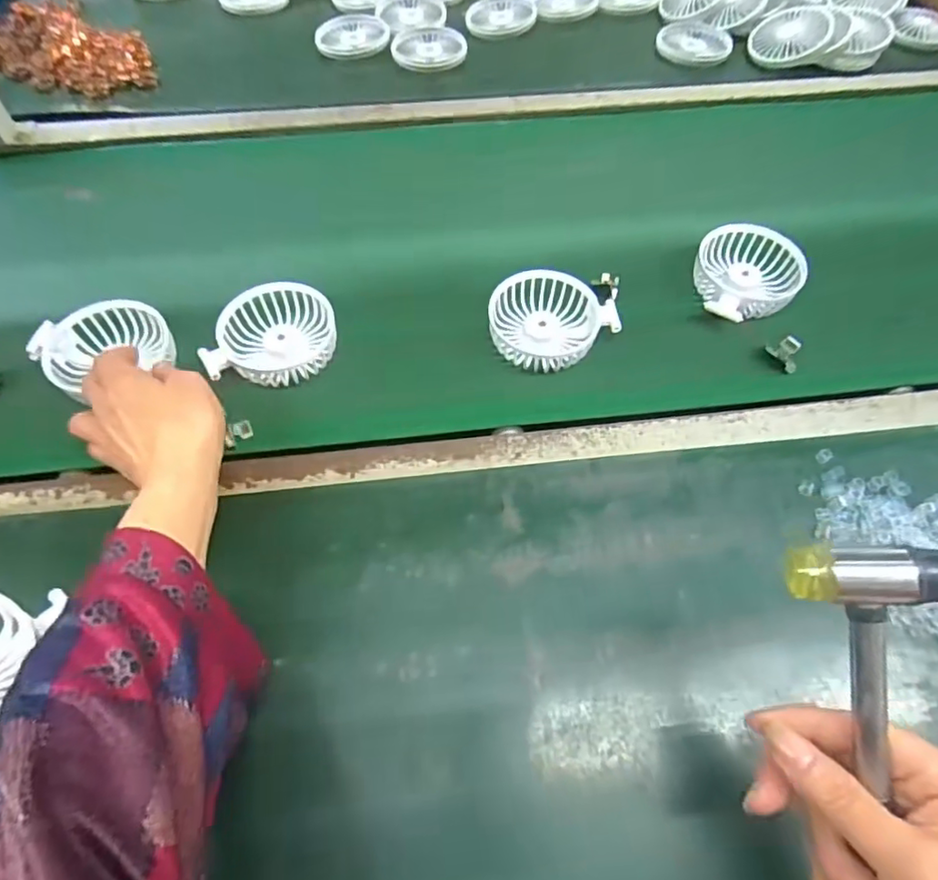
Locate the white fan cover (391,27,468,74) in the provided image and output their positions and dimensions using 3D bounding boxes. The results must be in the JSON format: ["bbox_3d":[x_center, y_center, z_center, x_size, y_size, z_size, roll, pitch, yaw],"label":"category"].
[{"bbox_3d":[-0.047,-0.461,0.686,0.085,0.011,0.079,-34,66,-19],"label":"white fan cover"}]

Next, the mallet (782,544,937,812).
[{"bbox_3d":[0.179,0.172,0.261,0.052,0.034,0.257,-8,98,-5],"label":"mallet"}]

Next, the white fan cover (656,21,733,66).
[{"bbox_3d":[0.271,-0.477,0.705,0.087,0.013,0.074,20,61,10],"label":"white fan cover"}]

